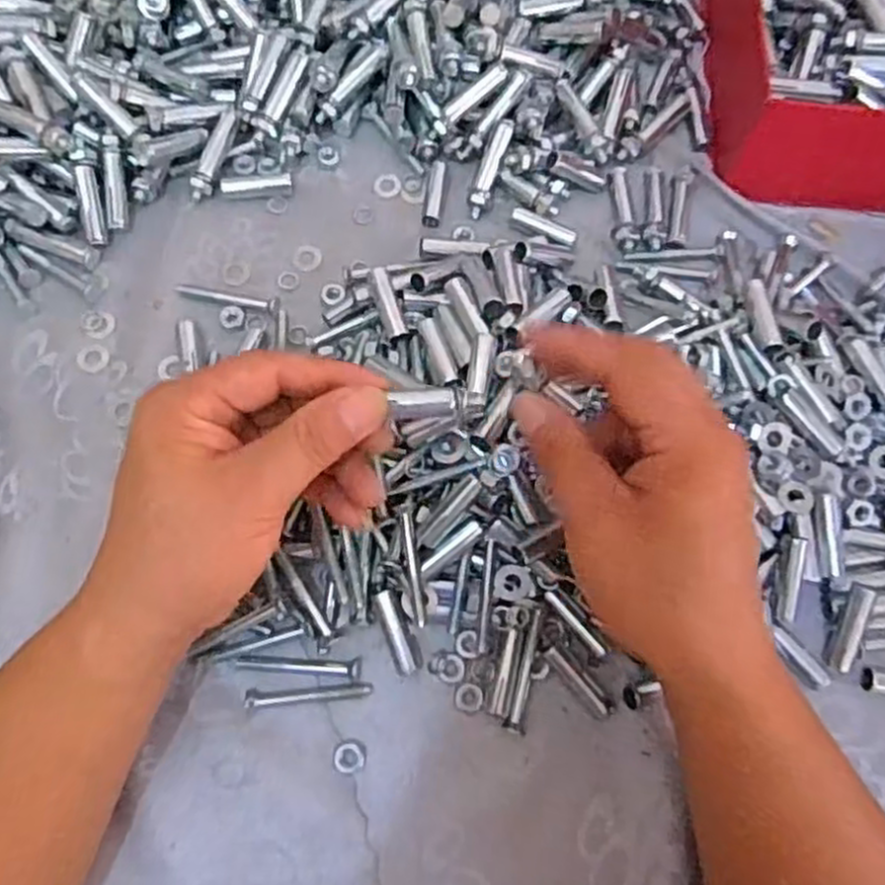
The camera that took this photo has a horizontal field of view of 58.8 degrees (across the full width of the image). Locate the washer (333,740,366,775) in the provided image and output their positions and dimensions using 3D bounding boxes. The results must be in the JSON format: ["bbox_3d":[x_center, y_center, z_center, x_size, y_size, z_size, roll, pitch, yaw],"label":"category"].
[{"bbox_3d":[-0.041,0.140,0.348,0.014,0.004,0.014,1,70,-2],"label":"washer"}]

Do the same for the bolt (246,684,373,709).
[{"bbox_3d":[-0.060,0.114,0.356,0.055,0.006,0.007,-4,71,-4],"label":"bolt"}]

